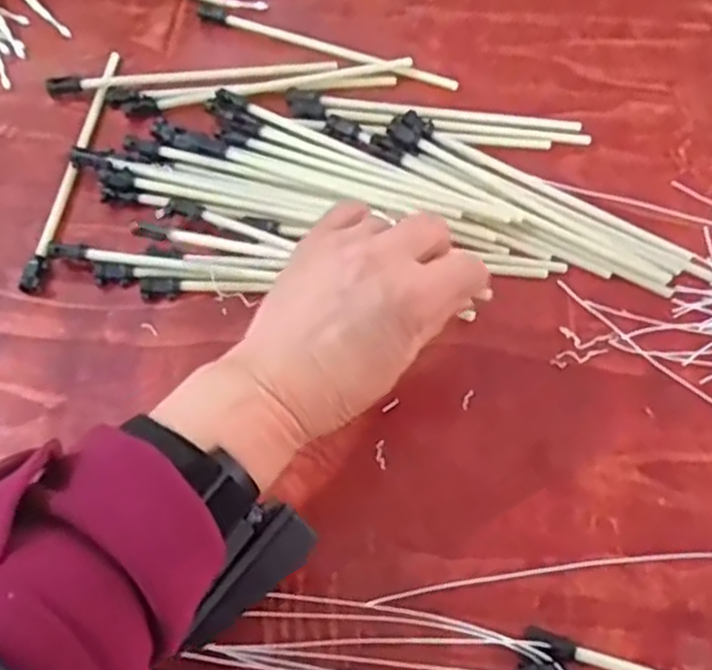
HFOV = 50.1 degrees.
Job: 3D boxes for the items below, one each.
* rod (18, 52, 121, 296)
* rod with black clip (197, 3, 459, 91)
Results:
[{"bbox_3d":[-0.184,-0.112,0.495,0.014,0.009,0.193,6,63,4],"label":"rod"},{"bbox_3d":[-0.023,-0.209,0.548,0.200,0.006,0.018,18,65,10],"label":"rod with black clip"}]

